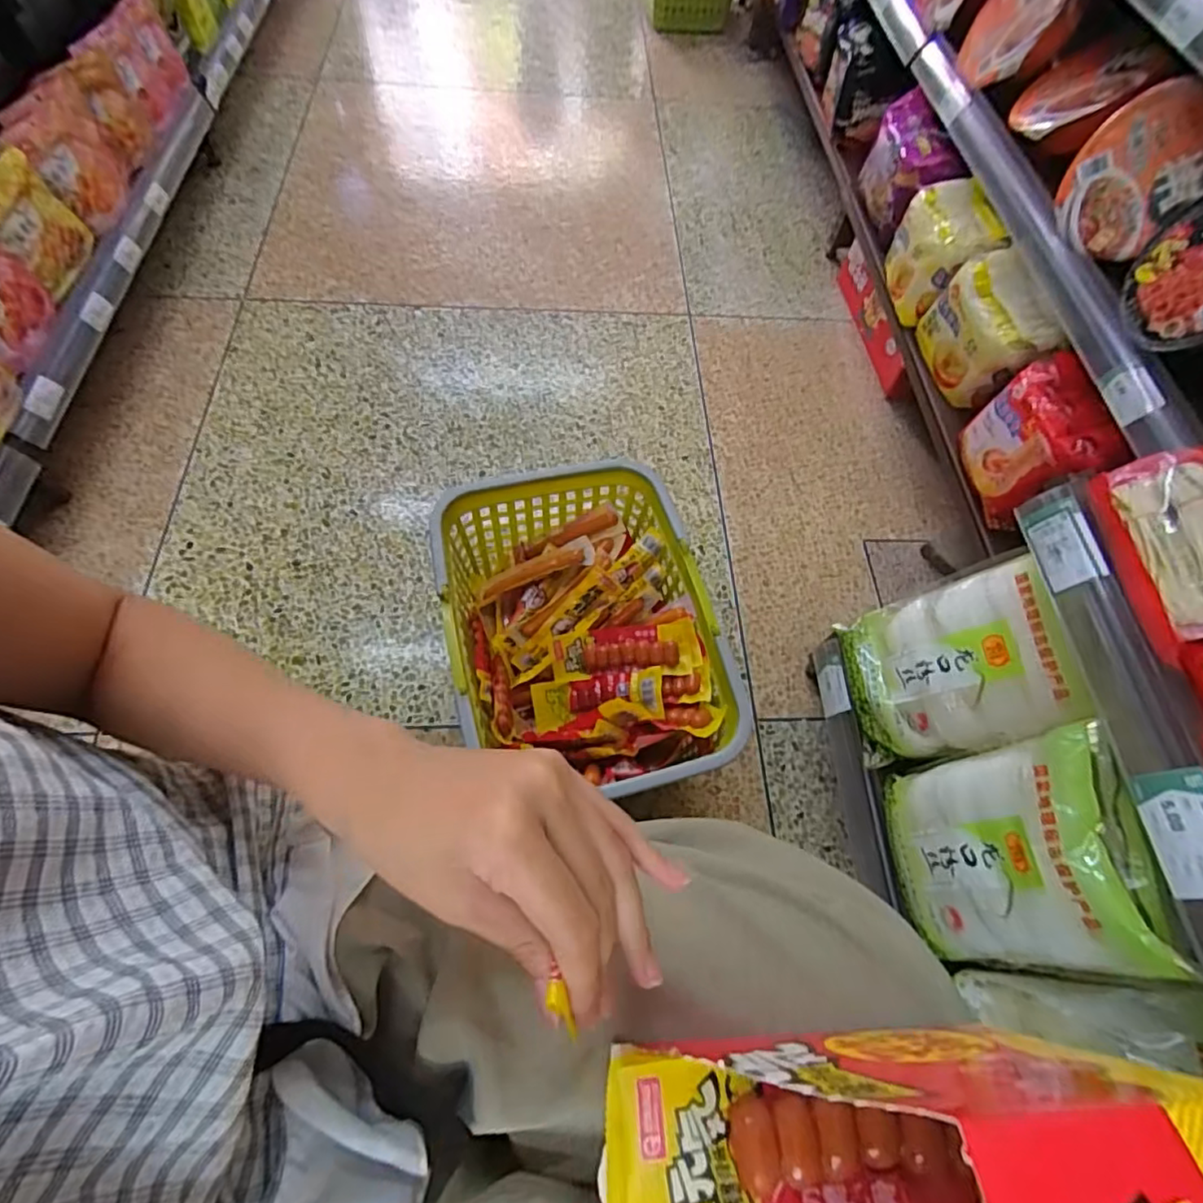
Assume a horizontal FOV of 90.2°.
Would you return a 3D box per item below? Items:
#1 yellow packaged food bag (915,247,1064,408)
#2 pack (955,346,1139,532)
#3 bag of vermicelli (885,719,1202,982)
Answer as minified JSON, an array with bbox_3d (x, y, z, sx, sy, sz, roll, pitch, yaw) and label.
[{"bbox_3d":[0.557,-0.391,0.886,0.066,0.162,0.183,-5,64,-7],"label":"yellow packaged food bag"},{"bbox_3d":[0.570,-0.209,0.794,0.094,0.145,0.188,-2,64,-6],"label":"pack"},{"bbox_3d":[0.344,0.216,0.514,0.076,0.216,0.169,4,63,-3],"label":"bag of vermicelli"}]

